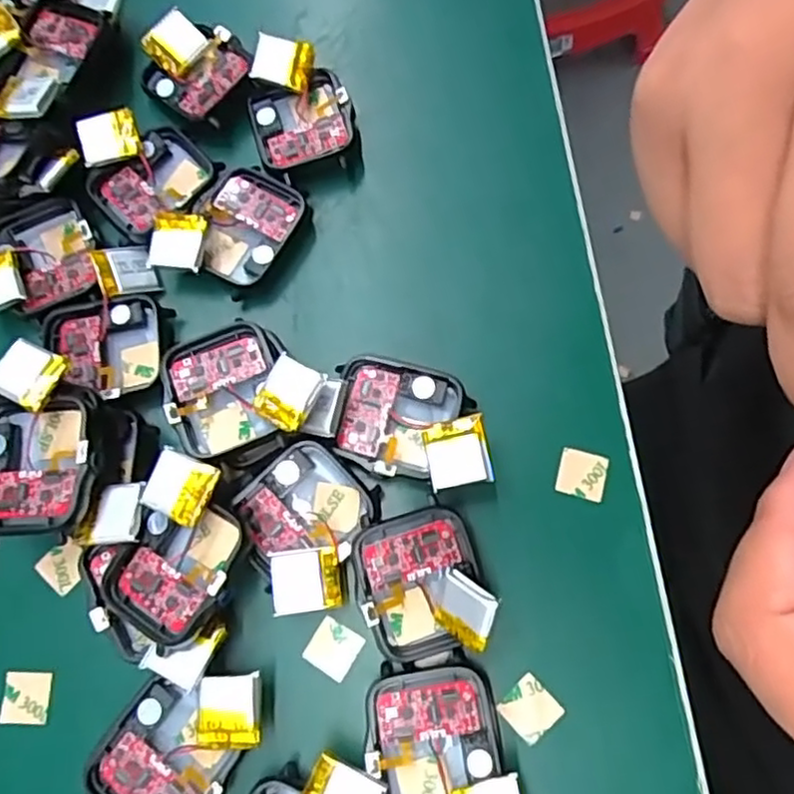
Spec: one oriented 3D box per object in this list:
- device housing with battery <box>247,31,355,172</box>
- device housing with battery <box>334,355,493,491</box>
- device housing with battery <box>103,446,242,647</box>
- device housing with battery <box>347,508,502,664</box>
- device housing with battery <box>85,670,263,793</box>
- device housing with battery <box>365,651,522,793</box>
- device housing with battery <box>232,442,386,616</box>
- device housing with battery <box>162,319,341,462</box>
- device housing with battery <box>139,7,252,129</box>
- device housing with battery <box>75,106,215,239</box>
[{"bbox_3d":[-0.039,-0.113,0.262,0.037,0.013,0.052,-18,74,0],"label":"device housing with battery"},{"bbox_3d":[0.005,0.009,0.228,0.054,0.019,0.038,16,77,9],"label":"device housing with battery"},{"bbox_3d":[-0.067,0.047,0.213,0.036,0.019,0.052,22,78,11],"label":"device housing with battery"},{"bbox_3d":[0.007,0.057,0.211,0.037,0.022,0.042,-15,74,1],"label":"device housing with battery"},{"bbox_3d":[-0.066,0.104,0.208,0.037,0.019,0.055,34,80,13],"label":"device housing with battery"},{"bbox_3d":[0.013,0.106,0.200,0.039,0.019,0.051,-16,74,1],"label":"device housing with battery"},{"bbox_3d":[-0.029,0.041,0.216,0.044,0.012,0.046,-40,75,-6],"label":"device housing with battery"},{"bbox_3d":[-0.049,-0.004,0.225,0.052,0.026,0.045,-20,74,0],"label":"device housing with battery"},{"bbox_3d":[-0.080,-0.129,0.268,0.045,0.011,0.036,36,81,13],"label":"device housing with battery"},{"bbox_3d":[-0.096,-0.086,0.259,0.042,0.015,0.050,-37,75,-5],"label":"device housing with battery"}]

